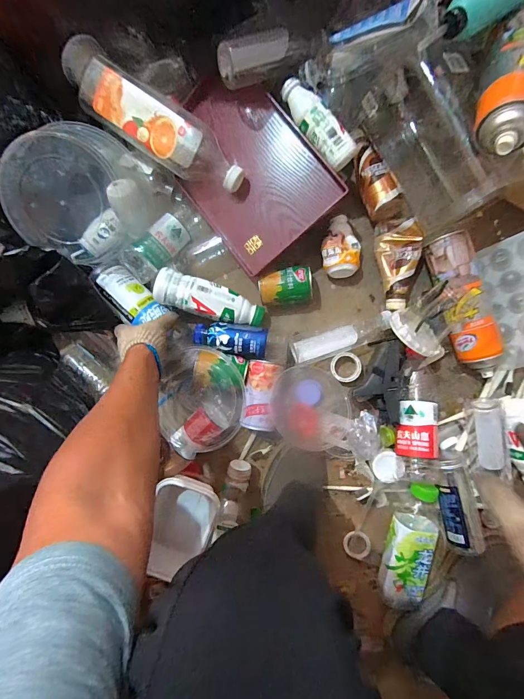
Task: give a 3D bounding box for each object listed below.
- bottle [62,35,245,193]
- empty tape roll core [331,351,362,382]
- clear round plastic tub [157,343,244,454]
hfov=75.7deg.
[{"bbox_3d":[-0.169,-0.365,0.564,0.306,0.098,0.100,31,94,-15],"label":"bottle"},{"bbox_3d":[0.160,0.033,0.639,0.056,0.016,0.058,-9,88,9],"label":"empty tape roll core"},{"bbox_3d":[-0.111,0.092,0.628,0.168,0.061,0.184,0,89,9],"label":"clear round plastic tub"}]

